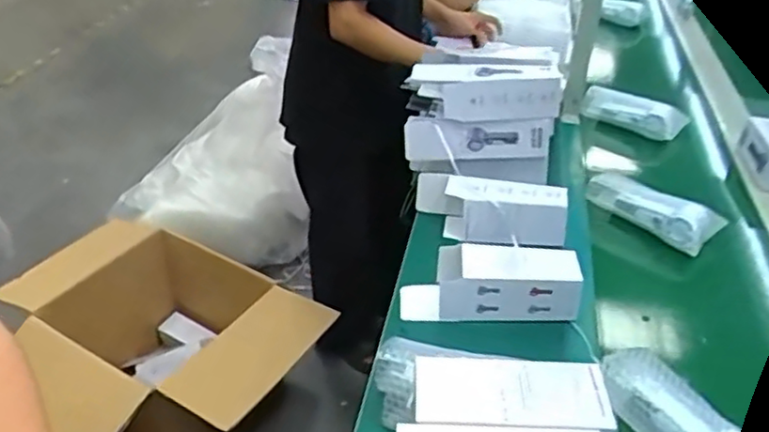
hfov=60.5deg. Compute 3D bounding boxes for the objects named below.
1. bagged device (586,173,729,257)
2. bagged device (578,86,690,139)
[{"bbox_3d":[0.448,-0.017,1.134,0.077,0.052,0.234,-27,44,-34],"label":"bagged device"},{"bbox_3d":[0.541,-0.226,1.438,0.215,0.070,0.053,19,38,23],"label":"bagged device"}]

